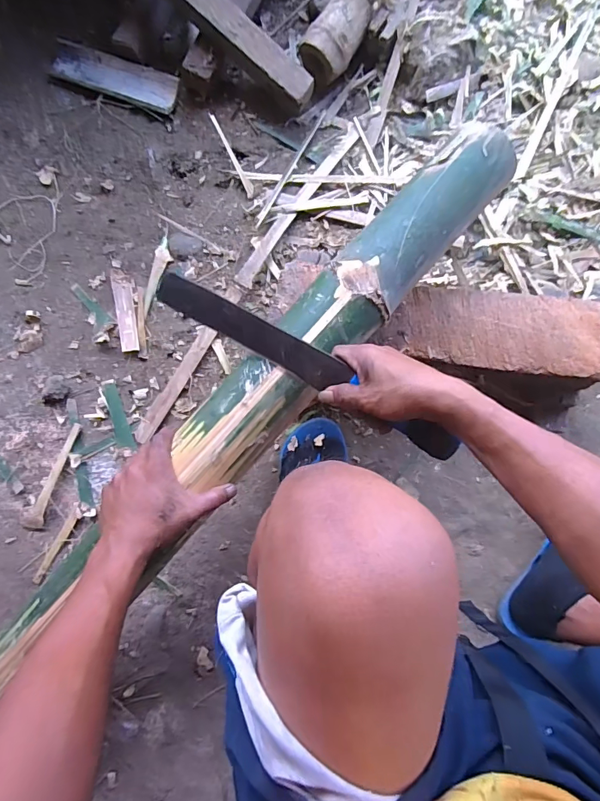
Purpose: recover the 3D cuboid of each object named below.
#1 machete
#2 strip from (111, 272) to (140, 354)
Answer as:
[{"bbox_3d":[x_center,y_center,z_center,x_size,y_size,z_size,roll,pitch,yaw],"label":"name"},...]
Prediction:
[{"bbox_3d":[-0.002,-0.042,0.456,0.360,0.032,0.033,31,82,9],"label":"machete"},{"bbox_3d":[-0.286,-0.149,0.704,0.032,0.006,0.145,-13,80,-2],"label":"strip"}]

